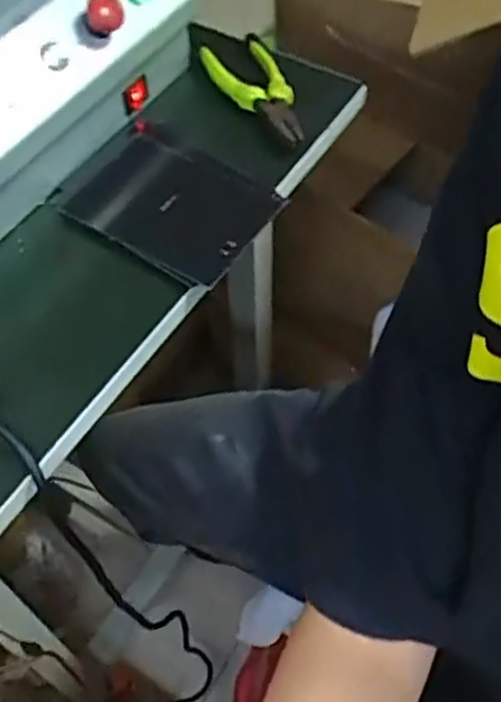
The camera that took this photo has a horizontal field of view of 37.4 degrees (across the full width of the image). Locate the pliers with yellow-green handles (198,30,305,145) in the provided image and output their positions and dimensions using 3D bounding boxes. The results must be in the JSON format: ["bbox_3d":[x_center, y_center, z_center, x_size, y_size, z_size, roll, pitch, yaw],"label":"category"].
[{"bbox_3d":[0.010,-0.229,0.647,0.062,0.034,0.129,-23,59,-14],"label":"pliers with yellow-green handles"}]

